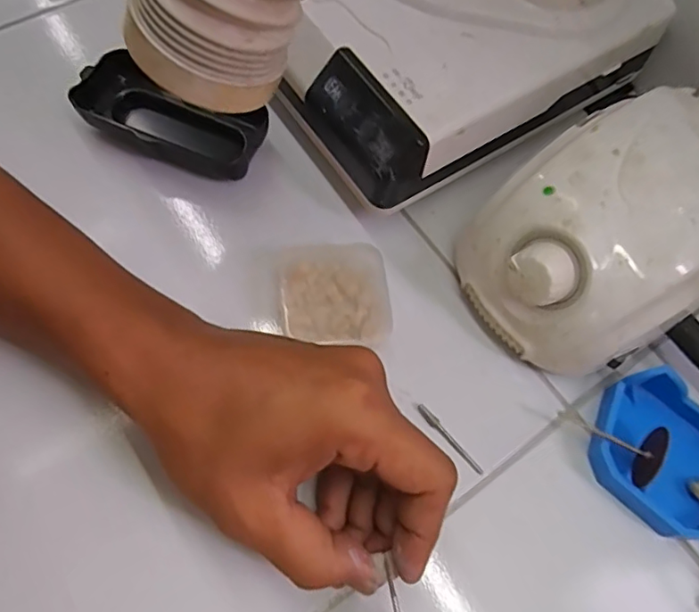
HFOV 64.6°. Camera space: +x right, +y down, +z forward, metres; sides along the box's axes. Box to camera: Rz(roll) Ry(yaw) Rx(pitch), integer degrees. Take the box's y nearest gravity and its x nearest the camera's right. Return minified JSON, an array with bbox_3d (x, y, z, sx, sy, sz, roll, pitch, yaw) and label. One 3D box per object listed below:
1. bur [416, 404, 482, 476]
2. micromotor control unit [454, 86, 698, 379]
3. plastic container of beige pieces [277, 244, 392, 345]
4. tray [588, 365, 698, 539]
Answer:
[{"bbox_3d":[0.050,0.066,0.276,0.005,0.004,0.043,-39,74,-17],"label":"bur"},{"bbox_3d":[0.133,-0.035,0.282,0.138,0.083,0.097,-32,72,-15],"label":"micromotor control unit"},{"bbox_3d":[-0.008,-0.005,0.292,0.055,0.014,0.052,-4,67,-5],"label":"plastic container of beige pieces"},{"bbox_3d":[0.157,0.073,0.268,0.078,0.026,0.060,40,70,13],"label":"tray"}]

